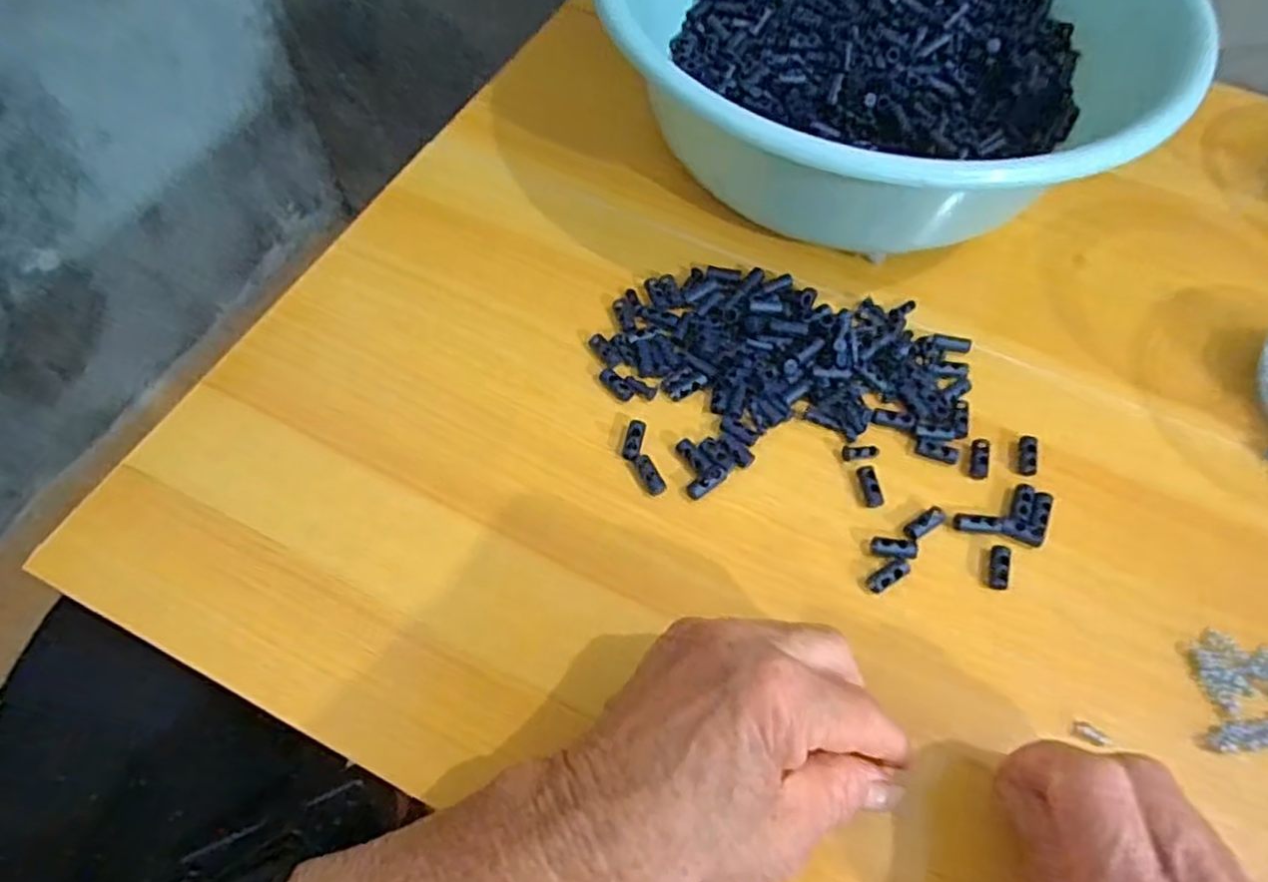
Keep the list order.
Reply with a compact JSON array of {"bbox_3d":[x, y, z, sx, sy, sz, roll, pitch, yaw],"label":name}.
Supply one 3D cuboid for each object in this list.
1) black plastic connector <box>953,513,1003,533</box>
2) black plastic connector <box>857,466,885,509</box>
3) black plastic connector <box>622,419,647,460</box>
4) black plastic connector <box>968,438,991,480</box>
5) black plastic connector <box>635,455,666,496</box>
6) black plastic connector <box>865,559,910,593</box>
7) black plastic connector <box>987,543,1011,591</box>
[{"bbox_3d":[0.151,0.036,0.315,0.020,0.005,0.008,10,61,3],"label":"black plastic connector"},{"bbox_3d":[0.106,0.020,0.324,0.008,0.004,0.020,-9,61,-8],"label":"black plastic connector"},{"bbox_3d":[0.000,-0.001,0.331,0.008,0.006,0.020,14,61,6],"label":"black plastic connector"},{"bbox_3d":[0.160,0.008,0.330,0.009,0.004,0.020,13,61,5],"label":"black plastic connector"},{"bbox_3d":[0.007,0.015,0.324,0.008,0.004,0.019,-25,65,-16],"label":"black plastic connector"},{"bbox_3d":[0.107,0.058,0.304,0.019,0.010,0.009,-27,65,-16],"label":"black plastic connector"},{"bbox_3d":[0.156,0.053,0.306,0.007,0.006,0.020,16,61,7],"label":"black plastic connector"}]

